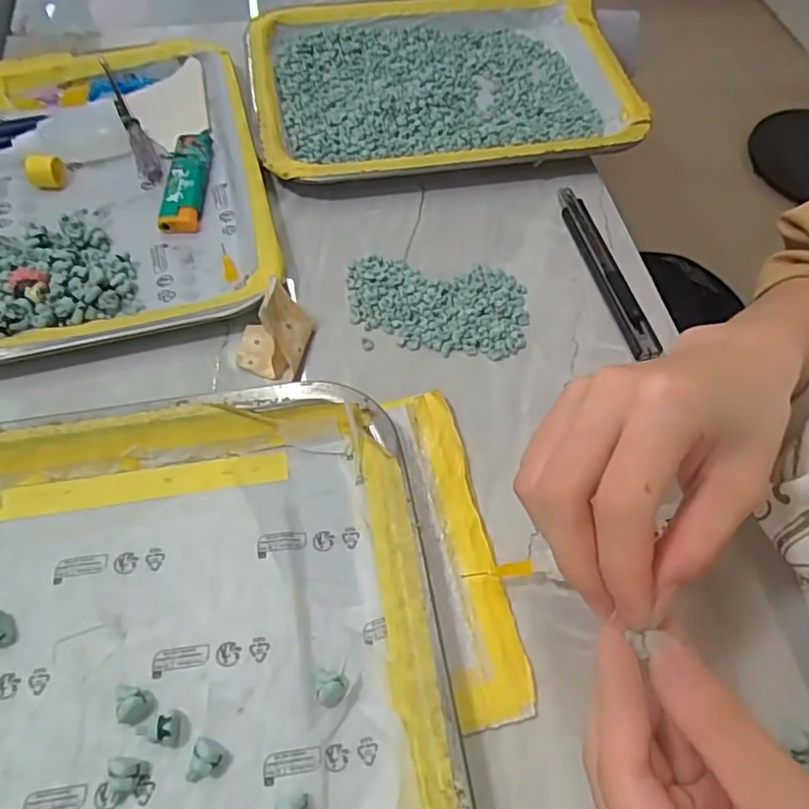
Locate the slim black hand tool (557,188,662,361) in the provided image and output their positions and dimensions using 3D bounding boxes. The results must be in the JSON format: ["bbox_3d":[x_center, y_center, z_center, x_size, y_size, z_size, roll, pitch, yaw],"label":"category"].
[{"bbox_3d":[0.117,-0.083,0.368,0.016,0.011,0.129,-8,61,-8],"label":"slim black hand tool"}]

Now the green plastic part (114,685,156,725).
[{"bbox_3d":[-0.106,0.117,0.243,0.016,0.010,0.012,10,60,3],"label":"green plastic part"}]

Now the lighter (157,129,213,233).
[{"bbox_3d":[-0.137,-0.144,0.396,0.024,0.009,0.086,-3,60,-4],"label":"lighter"}]

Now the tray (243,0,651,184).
[{"bbox_3d":[0.027,-0.231,0.442,0.262,0.021,0.188,-8,59,-10],"label":"tray"}]

